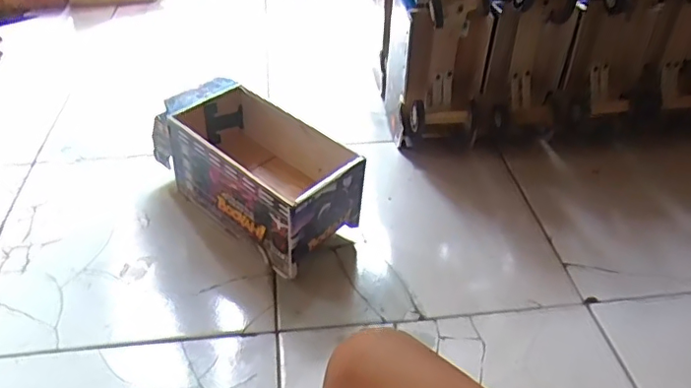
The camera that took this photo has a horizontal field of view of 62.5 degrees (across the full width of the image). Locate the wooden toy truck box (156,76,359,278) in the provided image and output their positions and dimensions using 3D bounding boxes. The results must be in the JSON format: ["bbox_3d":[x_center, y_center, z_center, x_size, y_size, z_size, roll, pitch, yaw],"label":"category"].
[{"bbox_3d":[-0.137,-0.036,0.817,0.329,0.166,0.144,29,47,31],"label":"wooden toy truck box"}]

